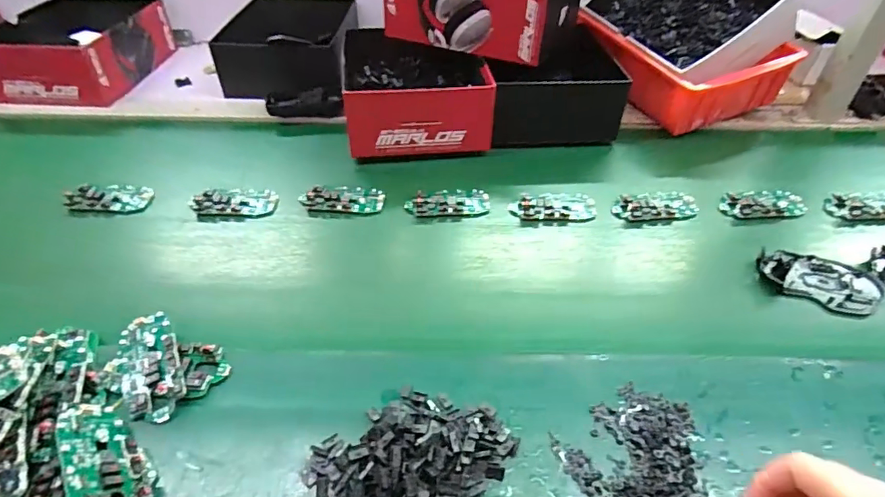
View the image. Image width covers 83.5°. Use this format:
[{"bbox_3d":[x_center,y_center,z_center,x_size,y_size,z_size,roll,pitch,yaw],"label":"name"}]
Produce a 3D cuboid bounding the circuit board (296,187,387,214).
[{"bbox_3d":[-0.120,-0.062,0.595,0.098,0.012,0.044,0,45,-1],"label":"circuit board"}]

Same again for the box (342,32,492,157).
[{"bbox_3d":[-0.041,-0.231,0.704,0.192,0.086,0.233,-4,45,-5],"label":"box"}]

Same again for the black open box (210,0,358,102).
[{"bbox_3d":[-0.247,-0.340,0.813,0.199,0.083,0.260,-2,45,-3],"label":"black open box"}]

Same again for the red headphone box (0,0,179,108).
[{"bbox_3d":[-0.598,-0.344,0.823,0.217,0.080,0.281,0,44,0],"label":"red headphone box"}]

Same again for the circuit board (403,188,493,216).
[{"bbox_3d":[0.007,-0.056,0.590,0.097,0.013,0.043,-4,45,-5],"label":"circuit board"}]

